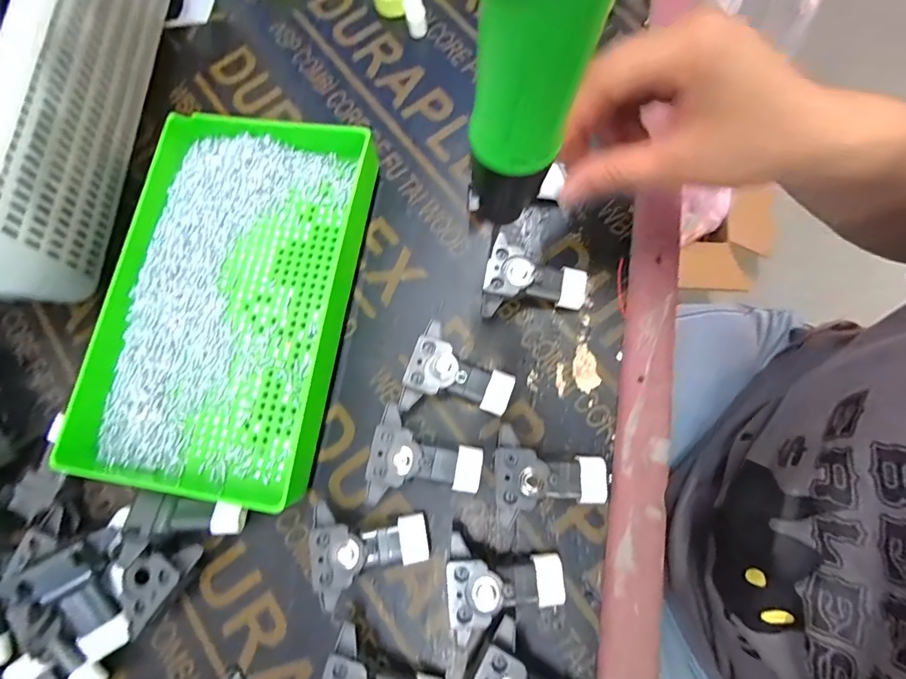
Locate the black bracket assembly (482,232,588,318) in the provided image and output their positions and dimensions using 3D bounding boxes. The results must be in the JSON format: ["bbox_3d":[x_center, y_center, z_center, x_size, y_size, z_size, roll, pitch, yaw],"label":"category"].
[{"bbox_3d":[0.052,-0.031,0.281,0.065,0.025,0.049,20,80,9],"label":"black bracket assembly"}]

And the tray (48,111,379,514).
[{"bbox_3d":[-0.150,-0.033,0.287,0.164,0.032,0.250,9,80,2],"label":"tray"}]

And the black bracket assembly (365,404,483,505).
[{"bbox_3d":[-0.016,0.073,0.263,0.065,0.025,0.054,9,79,7],"label":"black bracket assembly"}]

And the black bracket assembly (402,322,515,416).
[{"bbox_3d":[0.005,0.025,0.273,0.065,0.024,0.054,19,80,9],"label":"black bracket assembly"}]

